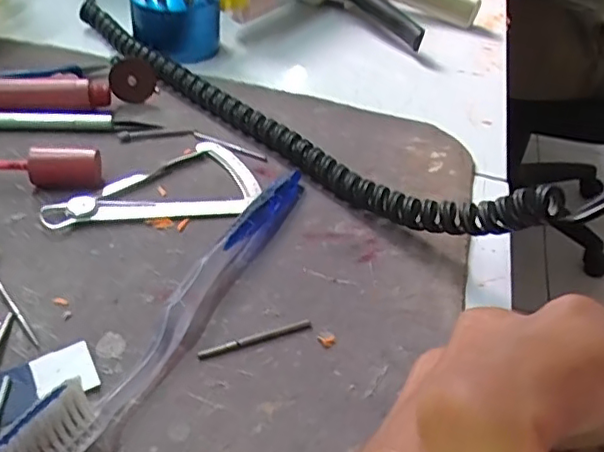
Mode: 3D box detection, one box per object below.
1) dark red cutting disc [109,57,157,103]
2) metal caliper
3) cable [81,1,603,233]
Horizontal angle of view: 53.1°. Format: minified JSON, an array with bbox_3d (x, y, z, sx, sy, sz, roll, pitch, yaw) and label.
[{"bbox_3d":[-0.096,-0.083,0.345,0.025,0.026,0.004,23,26,-19],"label":"dark red cutting disc"},{"bbox_3d":[-0.063,-0.013,0.280,0.053,0.005,0.095,35,47,29],"label":"metal caliper"},{"bbox_3d":[0.015,-0.053,0.303,0.432,0.081,0.047,21,39,38],"label":"cable"}]

